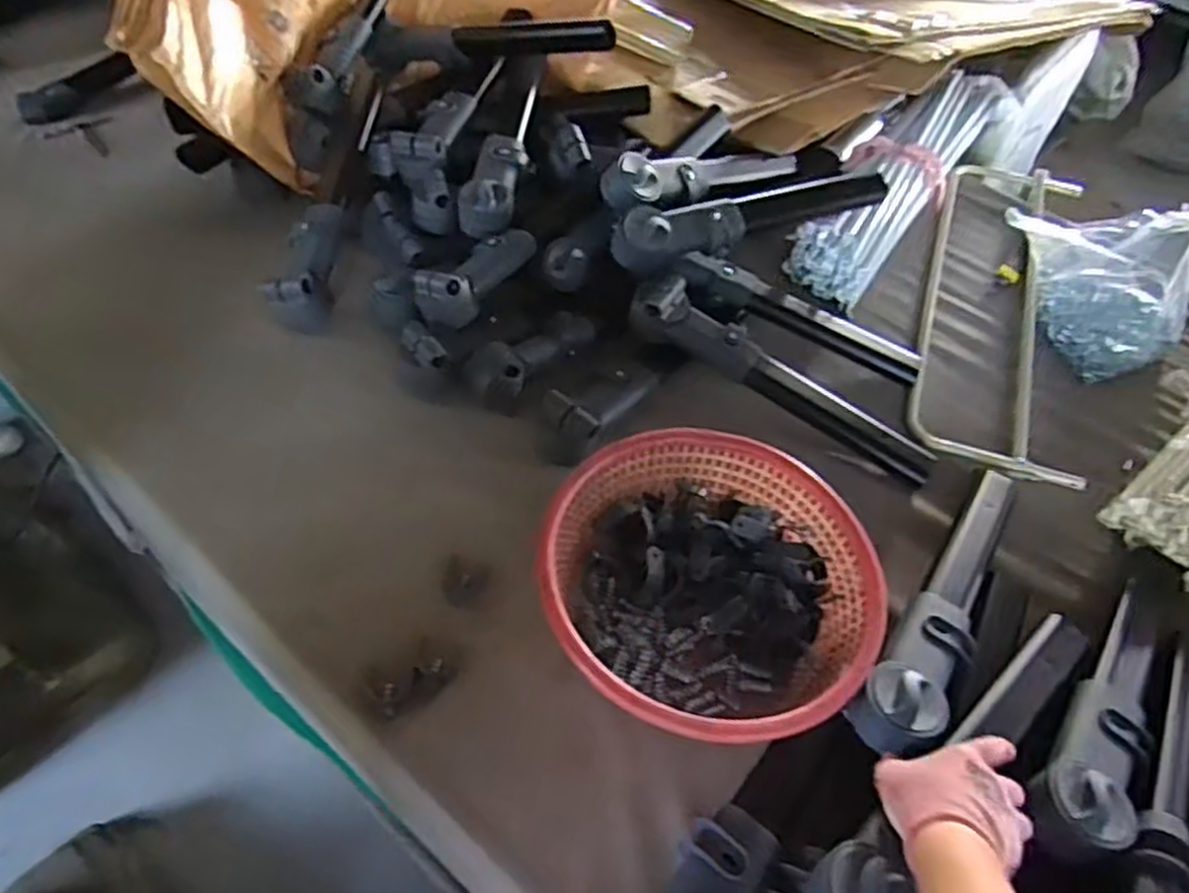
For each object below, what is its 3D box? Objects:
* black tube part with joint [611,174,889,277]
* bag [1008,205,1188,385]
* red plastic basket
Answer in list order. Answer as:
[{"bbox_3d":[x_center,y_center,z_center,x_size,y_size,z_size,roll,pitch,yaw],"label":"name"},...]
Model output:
[{"bbox_3d":[0.206,-0.286,0.984,0.392,0.053,0.075,-19,56,-19],"label":"black tube part with joint"},{"bbox_3d":[0.709,-0.234,1.059,0.197,0.131,0.283,1,52,-5],"label":"bag"},{"bbox_3d":[0.103,0.129,0.726,0.288,0.089,0.299,3,52,-4],"label":"red plastic basket"}]

